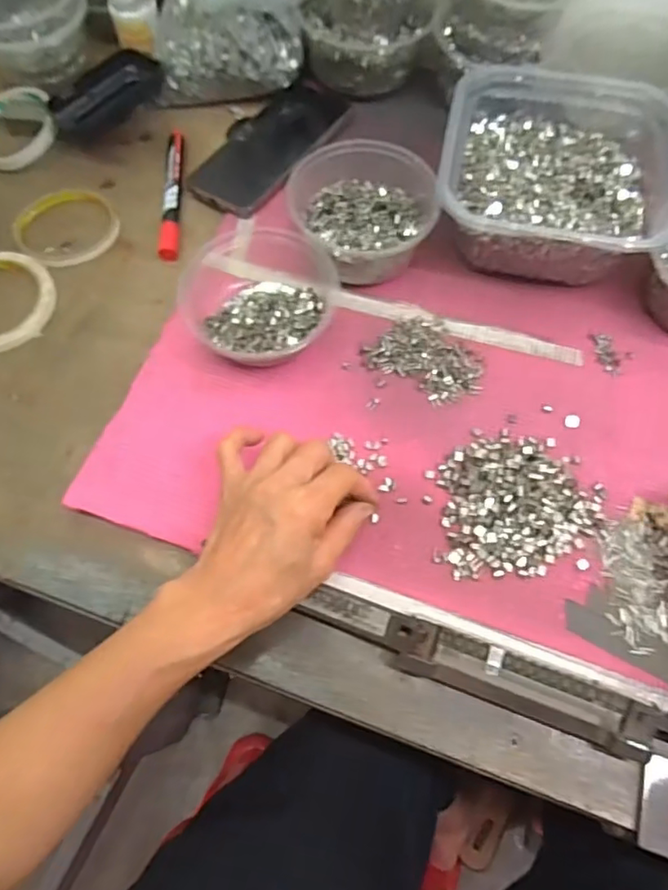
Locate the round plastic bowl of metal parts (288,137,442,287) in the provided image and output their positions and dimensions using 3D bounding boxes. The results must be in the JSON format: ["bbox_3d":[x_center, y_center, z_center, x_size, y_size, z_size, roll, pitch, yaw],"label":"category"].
[{"bbox_3d":[0.022,-0.184,0.468,0.106,0.057,0.112,0,65,0],"label":"round plastic bowl of metal parts"}]

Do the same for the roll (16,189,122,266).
[{"bbox_3d":[-0.233,-0.192,0.516,0.084,0.011,0.085,0,65,0],"label":"roll"}]

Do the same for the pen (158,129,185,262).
[{"bbox_3d":[-0.144,-0.228,0.528,0.018,0.013,0.152,-1,65,0],"label":"pen"}]

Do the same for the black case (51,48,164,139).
[{"bbox_3d":[-0.217,-0.330,0.562,0.111,0.040,0.048,-37,71,-15],"label":"black case"}]

